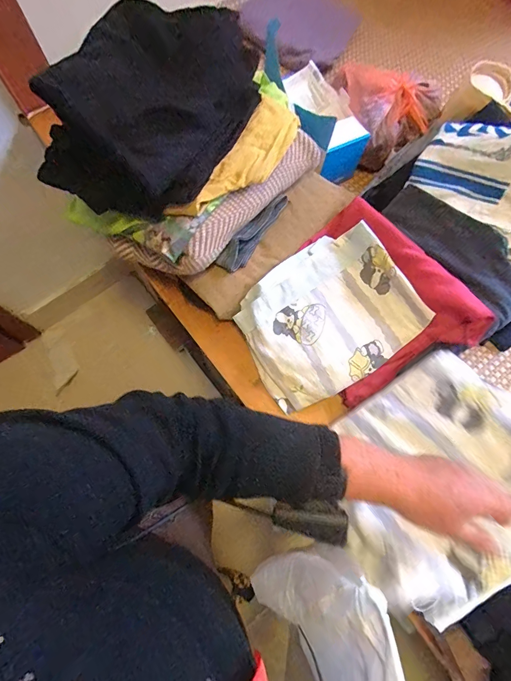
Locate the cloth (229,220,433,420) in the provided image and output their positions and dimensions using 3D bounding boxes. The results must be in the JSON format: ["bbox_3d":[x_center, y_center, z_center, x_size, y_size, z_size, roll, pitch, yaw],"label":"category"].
[{"bbox_3d":[0.106,-0.036,0.588,0.260,0.036,0.214,-33,80,4],"label":"cloth"}]

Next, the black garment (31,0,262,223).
[{"bbox_3d":[-0.150,-0.298,0.491,0.228,0.131,0.232,27,73,9],"label":"black garment"}]

